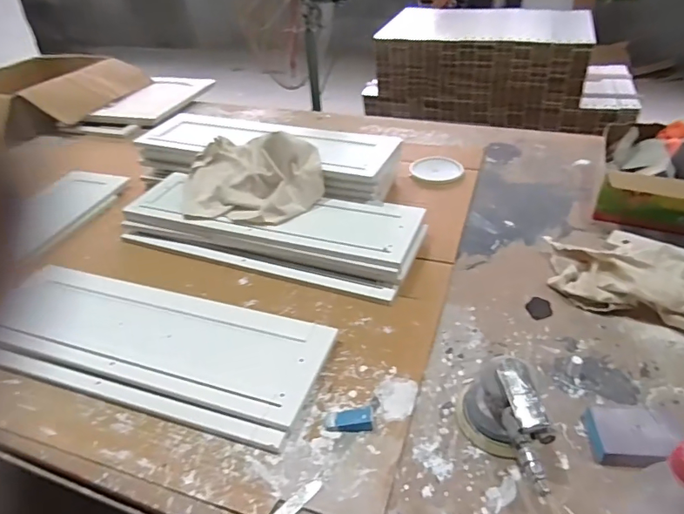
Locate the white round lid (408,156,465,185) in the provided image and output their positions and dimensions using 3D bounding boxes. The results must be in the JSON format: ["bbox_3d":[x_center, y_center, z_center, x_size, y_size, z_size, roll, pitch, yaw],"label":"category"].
[{"bbox_3d":[0.237,-0.217,1.202,0.128,0.018,0.128,-2,38,2],"label":"white round lid"}]

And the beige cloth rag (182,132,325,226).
[{"bbox_3d":[-0.191,-0.167,0.969,0.299,0.118,0.176,6,38,12],"label":"beige cloth rag"}]

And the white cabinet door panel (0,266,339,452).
[{"bbox_3d":[-0.305,0.132,0.766,0.562,0.033,0.204,10,40,17],"label":"white cabinet door panel"}]

